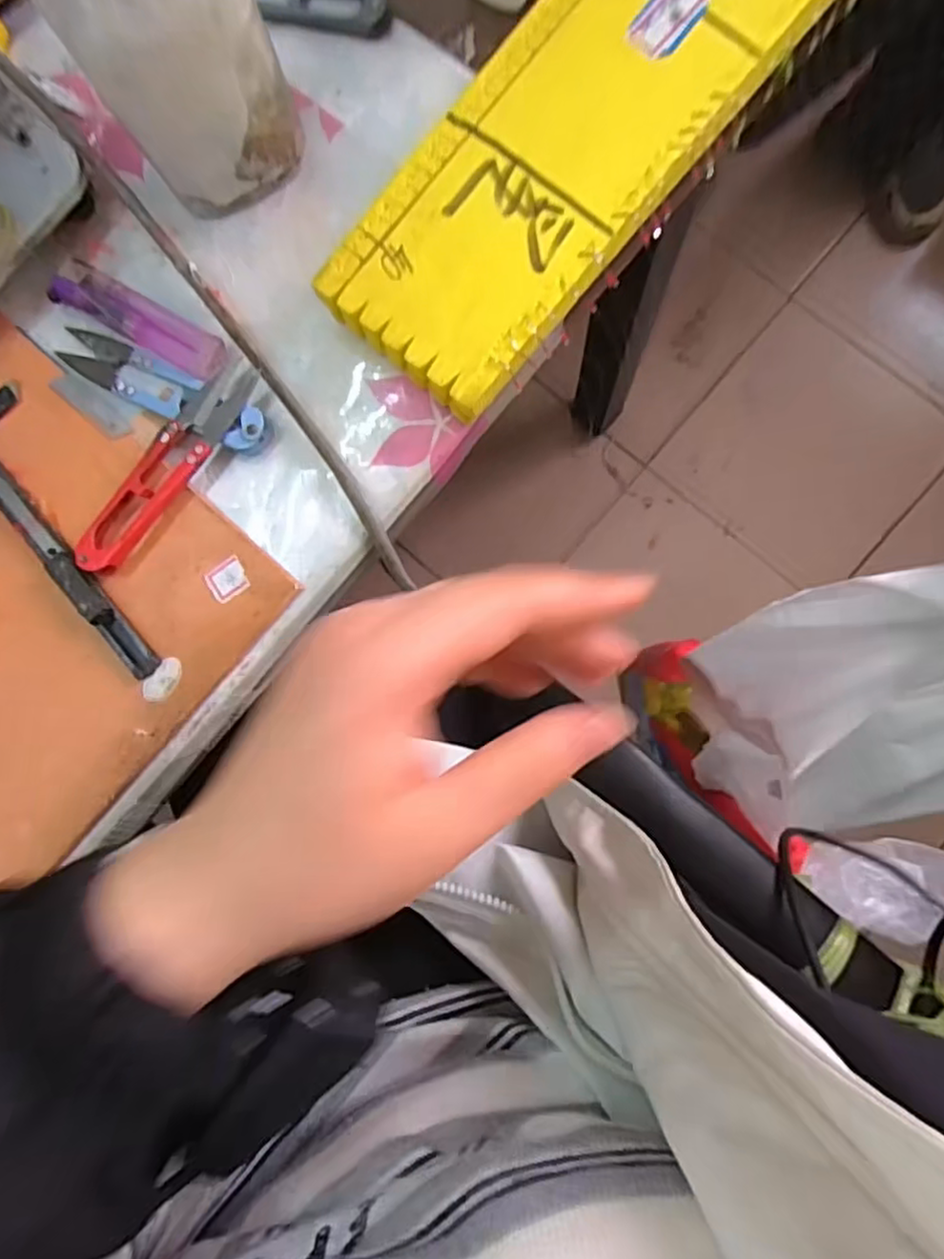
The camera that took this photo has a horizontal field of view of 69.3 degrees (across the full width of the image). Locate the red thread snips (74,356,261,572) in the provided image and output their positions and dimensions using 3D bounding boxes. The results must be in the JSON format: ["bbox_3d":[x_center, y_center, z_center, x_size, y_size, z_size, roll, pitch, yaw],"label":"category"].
[{"bbox_3d":[-0.123,-0.067,0.280,0.021,0.010,0.104,39,90,5],"label":"red thread snips"}]

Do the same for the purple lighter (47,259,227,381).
[{"bbox_3d":[-0.139,-0.129,0.289,0.082,0.008,0.020,30,89,5],"label":"purple lighter"}]

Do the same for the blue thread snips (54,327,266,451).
[{"bbox_3d":[-0.130,-0.102,0.284,0.101,0.010,0.020,27,89,5],"label":"blue thread snips"}]

